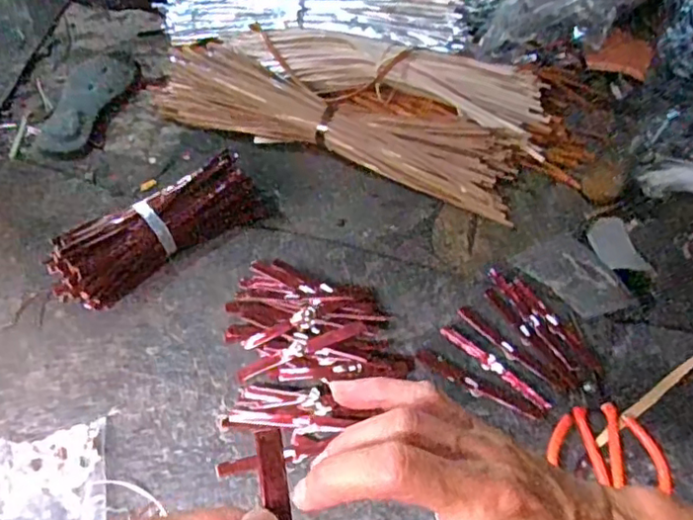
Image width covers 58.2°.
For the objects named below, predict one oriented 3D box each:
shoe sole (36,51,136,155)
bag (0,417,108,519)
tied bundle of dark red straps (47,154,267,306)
[{"bbox_3d":[-0.395,-0.241,0.939,0.088,0.019,0.238,13,56,2],"label":"shoe sole"},{"bbox_3d":[-0.289,0.222,0.580,0.119,0.037,0.141,-9,58,-13],"label":"bag"},{"bbox_3d":[-0.224,-0.033,0.750,0.255,0.055,0.083,-29,58,-19],"label":"tied bundle of dark red straps"}]

